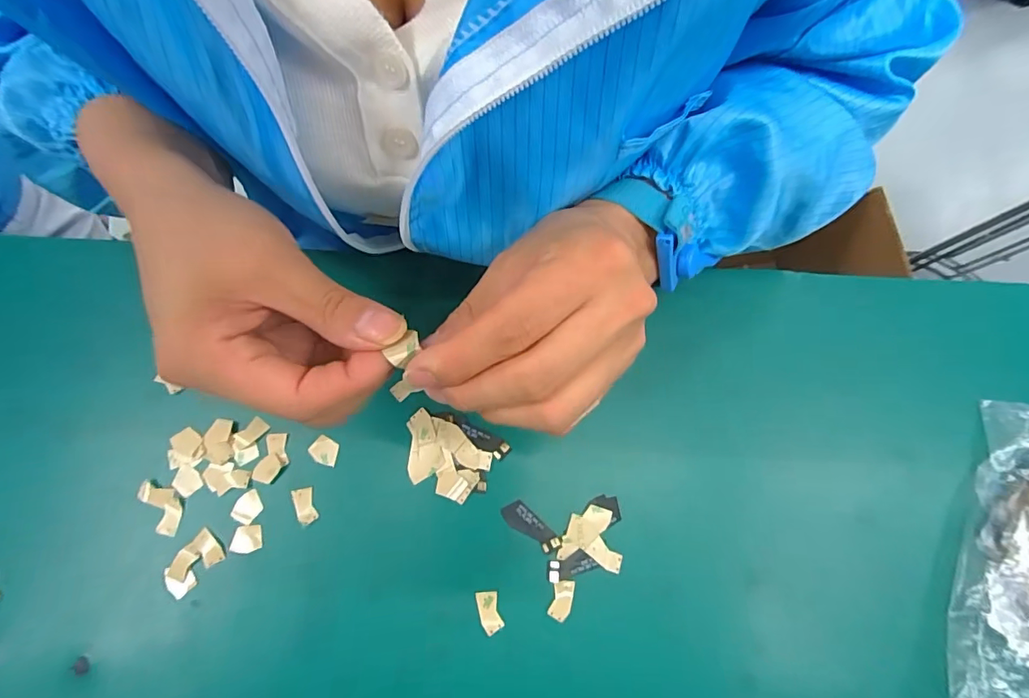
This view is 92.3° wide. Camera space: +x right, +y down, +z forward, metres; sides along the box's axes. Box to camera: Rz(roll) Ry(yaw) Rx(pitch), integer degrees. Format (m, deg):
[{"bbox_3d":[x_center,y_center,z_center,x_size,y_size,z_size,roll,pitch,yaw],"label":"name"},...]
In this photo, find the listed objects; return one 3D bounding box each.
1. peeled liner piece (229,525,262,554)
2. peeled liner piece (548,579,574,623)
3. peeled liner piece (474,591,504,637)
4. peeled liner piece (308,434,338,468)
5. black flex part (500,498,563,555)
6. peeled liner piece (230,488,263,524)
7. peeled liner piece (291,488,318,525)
[{"bbox_3d":[-0.149,0.105,0.274,0.016,0.004,0.014,-9,75,-4],"label":"peeled liner piece"},{"bbox_3d":[0.026,0.136,0.268,0.011,0.004,0.020,15,75,3],"label":"peeled liner piece"},{"bbox_3d":[-0.013,0.142,0.266,0.012,0.004,0.021,-16,76,-6],"label":"peeled liner piece"},{"bbox_3d":[-0.111,0.059,0.286,0.016,0.004,0.015,0,75,-1],"label":"peeled liner piece"},{"bbox_3d":[0.009,0.100,0.278,0.036,0.004,0.013,41,78,9],"label":"black flex part"},{"bbox_3d":[-0.151,0.090,0.280,0.014,0.004,0.017,43,78,9],"label":"peeled liner piece"},{"bbox_3d":[-0.119,0.089,0.279,0.011,0.004,0.020,-19,76,-6],"label":"peeled liner piece"}]

